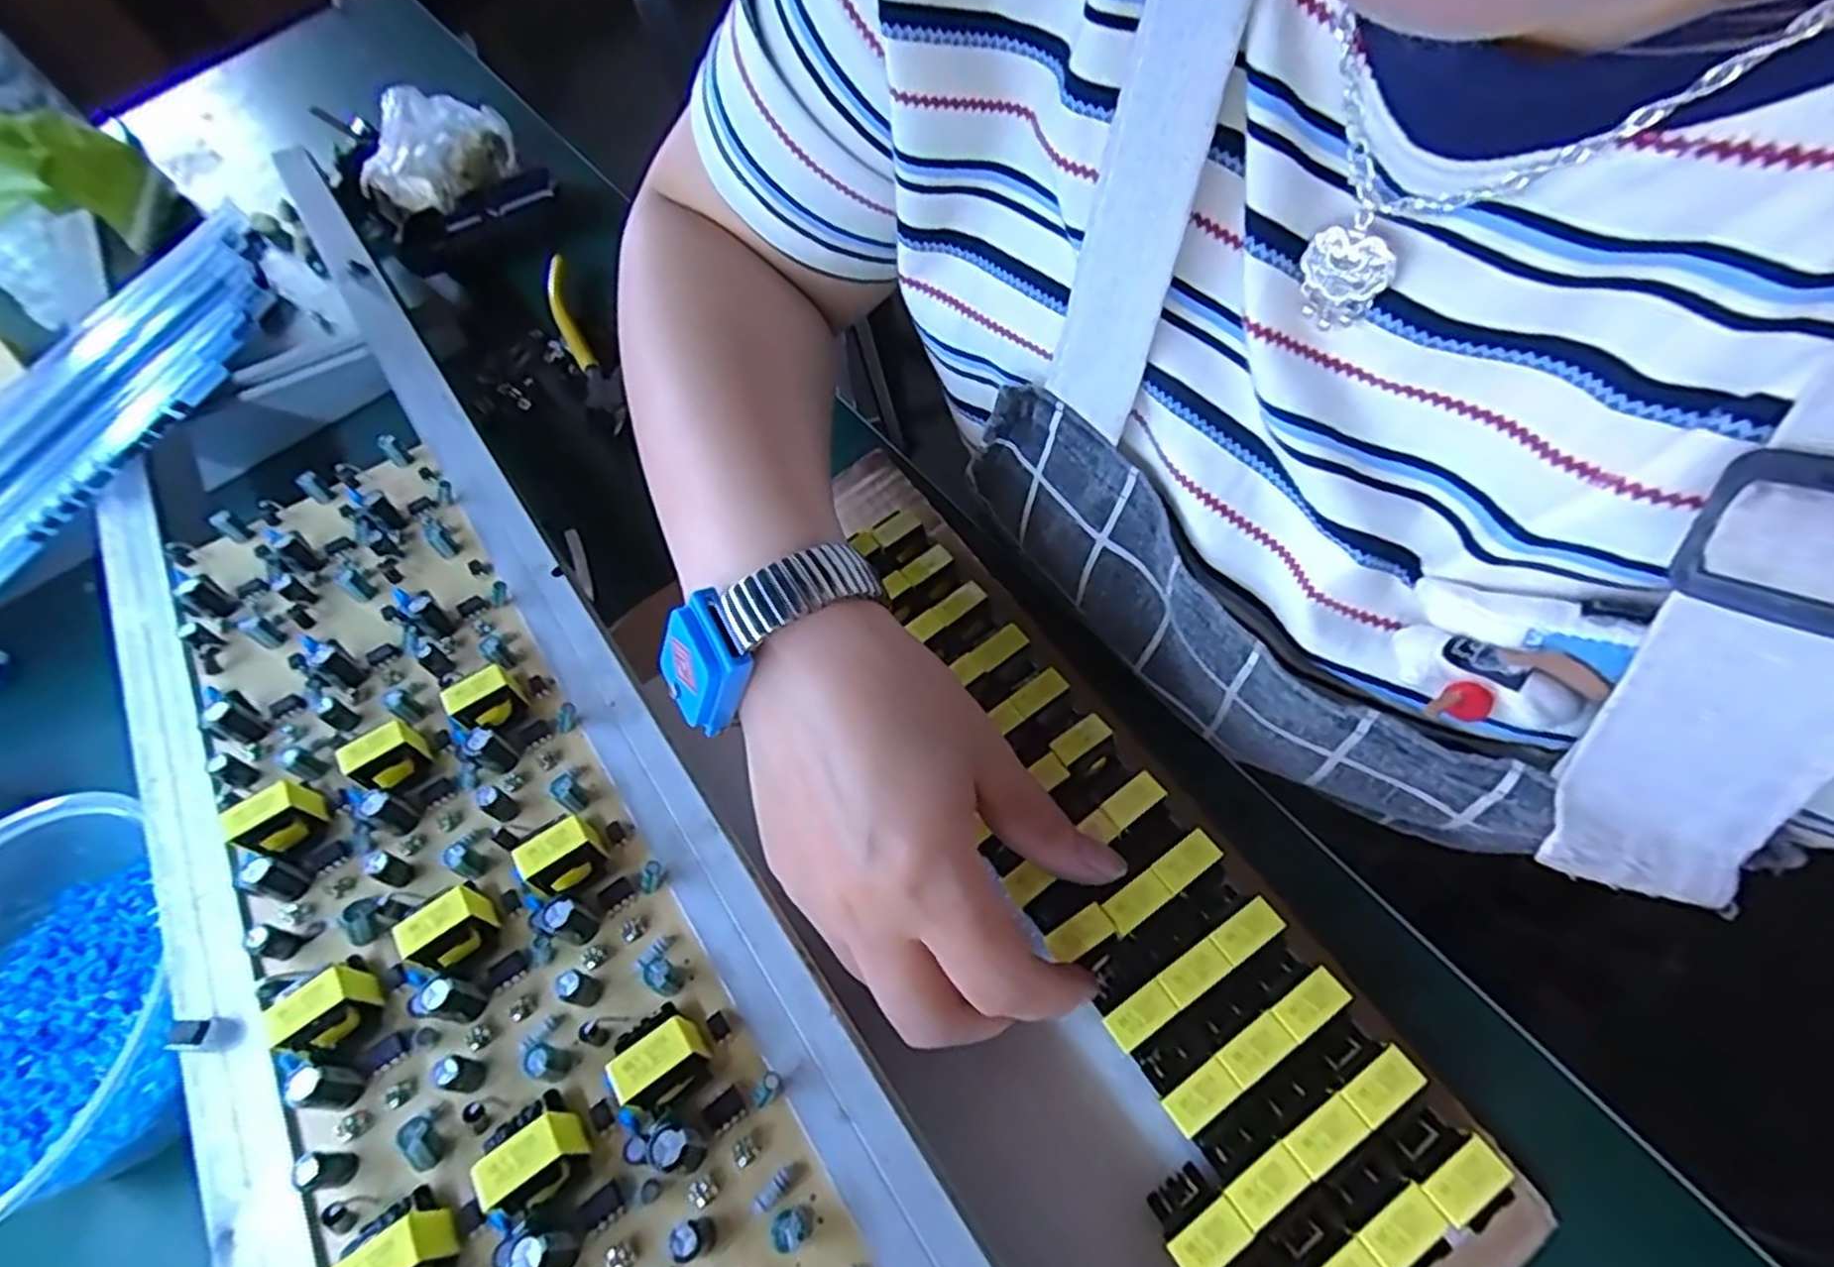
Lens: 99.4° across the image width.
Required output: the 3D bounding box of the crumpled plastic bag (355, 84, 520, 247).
[{"bbox_3d":[-0.339,-0.337,0.543,0.107,0.042,0.110,-33,60,-8],"label":"crumpled plastic bag"}]

